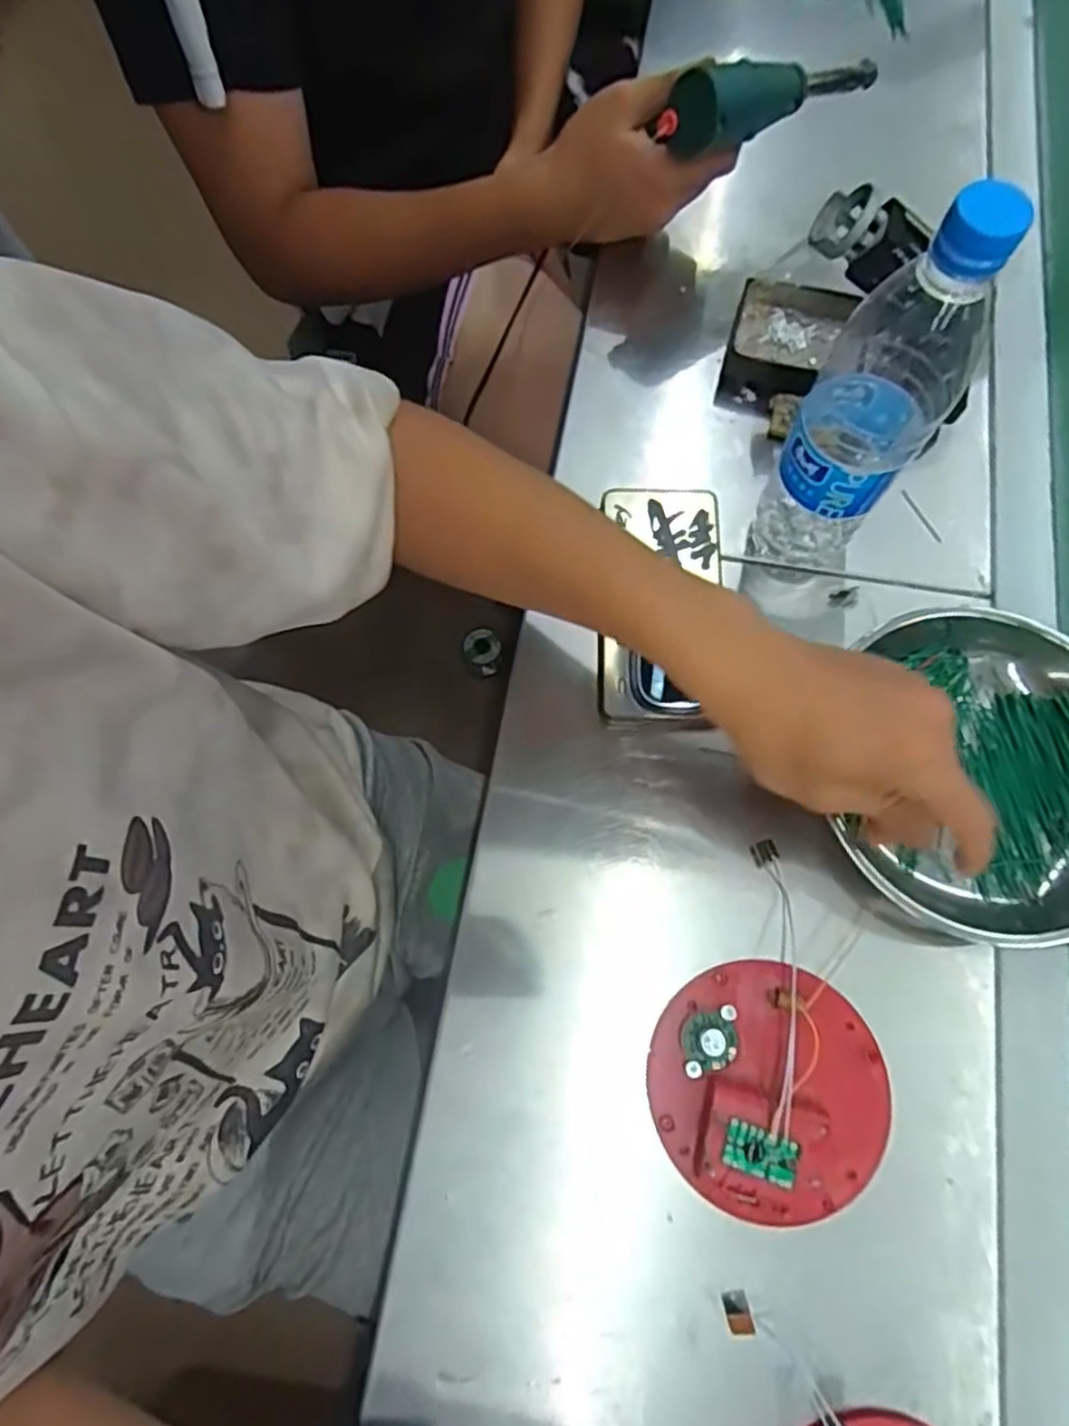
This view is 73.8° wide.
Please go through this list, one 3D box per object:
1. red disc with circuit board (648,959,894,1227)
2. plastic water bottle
[{"bbox_3d":[0.121,0.194,0.370,0.117,0.029,0.117,-1,71,2],"label":"red disc with circuit board"},{"bbox_3d":[0.176,-0.159,0.374,0.065,0.223,0.069,33,76,11],"label":"plastic water bottle"}]

